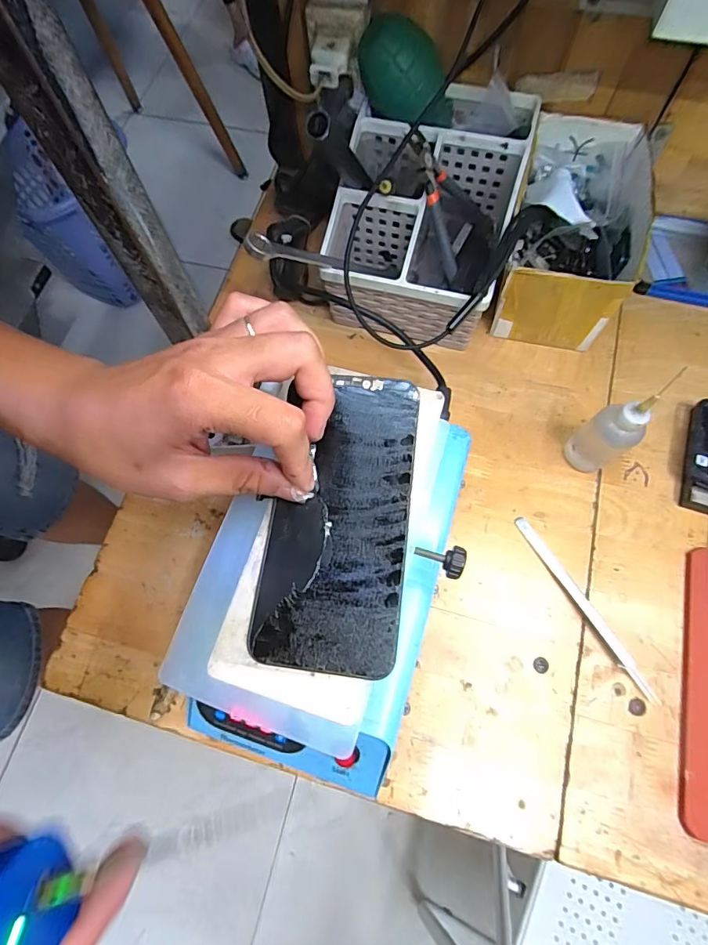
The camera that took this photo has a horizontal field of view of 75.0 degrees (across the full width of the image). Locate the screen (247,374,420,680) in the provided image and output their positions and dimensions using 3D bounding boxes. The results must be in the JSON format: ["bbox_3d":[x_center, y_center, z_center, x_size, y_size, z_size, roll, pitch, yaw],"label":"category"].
[{"bbox_3d":[-0.004,0.025,0.247,0.075,0.011,0.155,13,78,7],"label":"screen"}]

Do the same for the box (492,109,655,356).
[{"bbox_3d":[0.197,-0.217,0.413,0.103,0.095,0.182,16,84,8],"label":"box"}]

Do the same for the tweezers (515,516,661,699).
[{"bbox_3d":[0.182,0.103,0.363,0.010,0.004,0.160,-30,72,-8],"label":"tweezers"}]

